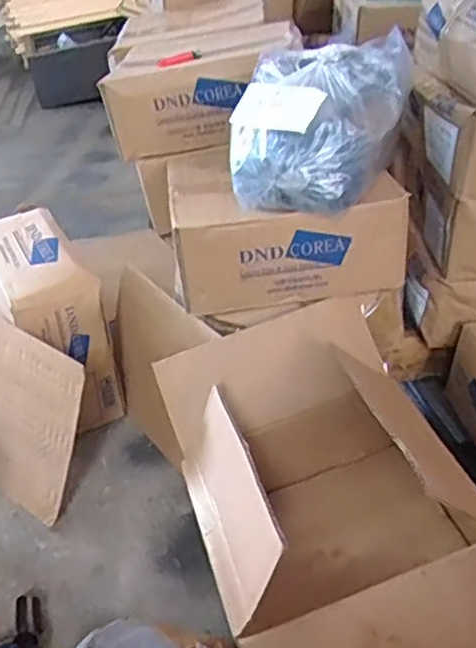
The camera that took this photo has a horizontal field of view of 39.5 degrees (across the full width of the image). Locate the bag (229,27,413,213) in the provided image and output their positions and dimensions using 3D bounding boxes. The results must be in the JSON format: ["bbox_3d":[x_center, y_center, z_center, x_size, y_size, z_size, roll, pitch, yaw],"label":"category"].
[{"bbox_3d":[0.107,-0.270,0.900,0.213,0.157,0.217,11,36,15],"label":"bag"}]

